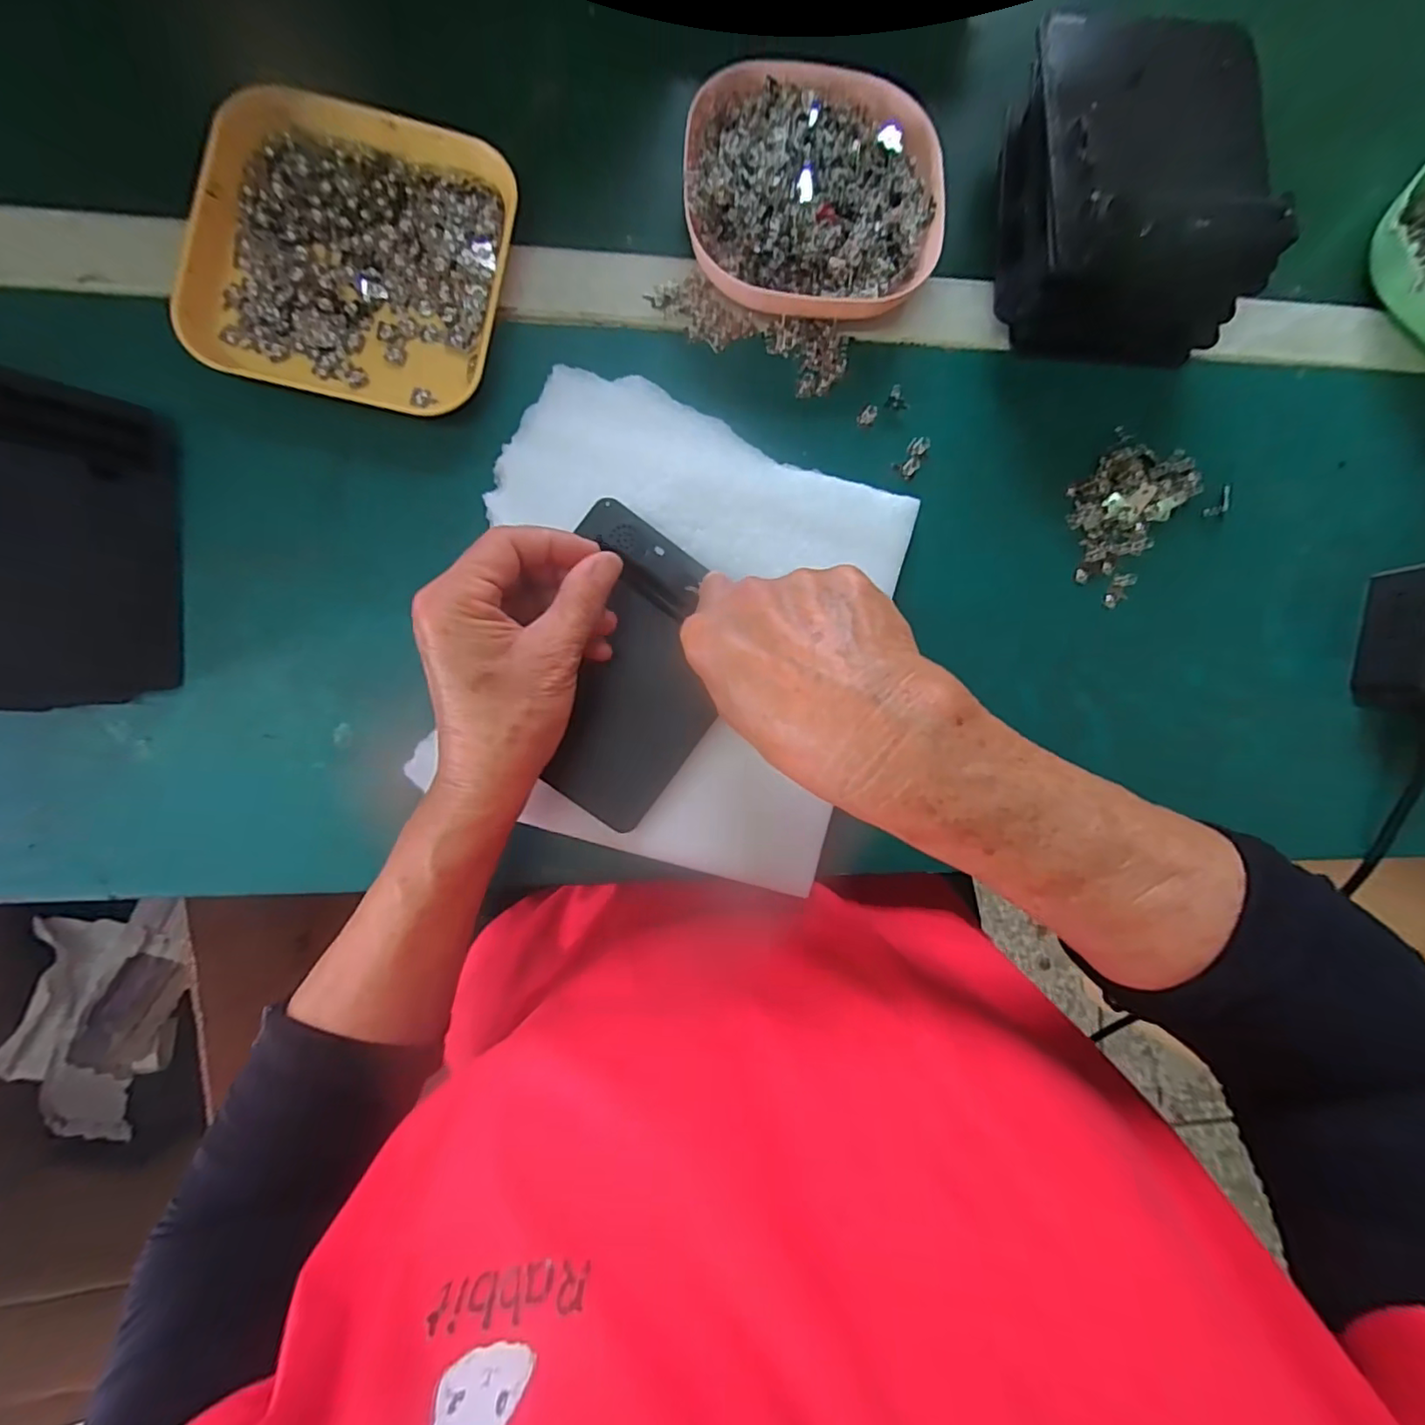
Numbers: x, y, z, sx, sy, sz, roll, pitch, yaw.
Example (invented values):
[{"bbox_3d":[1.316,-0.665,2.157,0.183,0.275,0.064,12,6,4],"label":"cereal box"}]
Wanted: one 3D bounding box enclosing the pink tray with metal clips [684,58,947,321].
[{"bbox_3d":[0.055,-0.281,0.321,0.135,0.027,0.126,0,91,-6],"label":"pink tray with metal clips"}]

